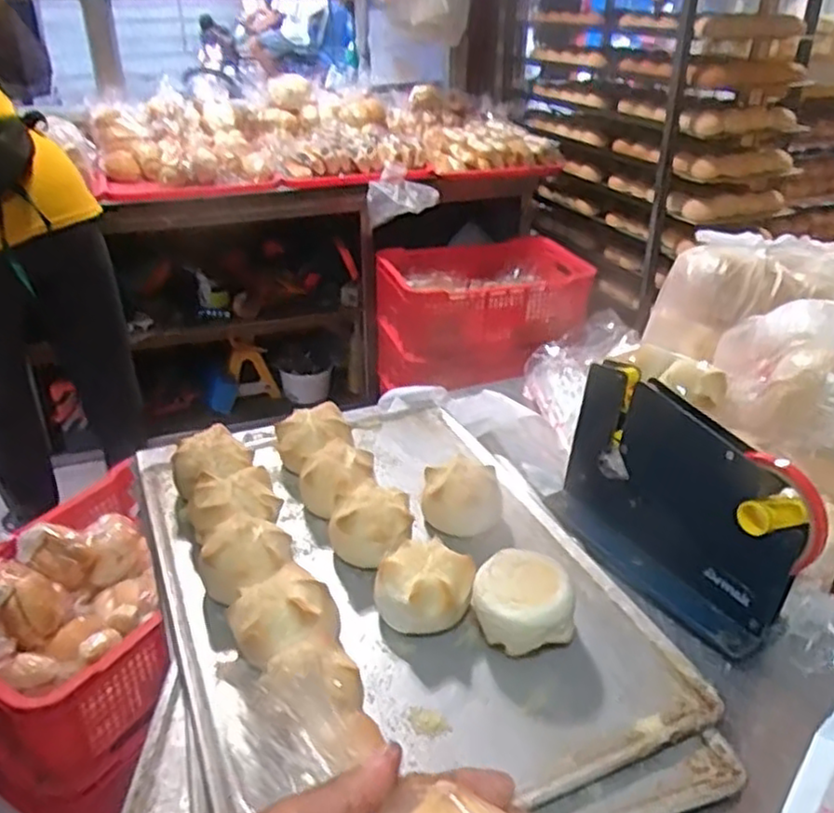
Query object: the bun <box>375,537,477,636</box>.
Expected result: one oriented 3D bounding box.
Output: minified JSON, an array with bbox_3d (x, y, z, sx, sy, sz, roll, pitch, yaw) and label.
[{"bbox_3d":[0.005,0.143,0.560,0.076,0.052,0.066,1,30,2],"label":"bun"}]

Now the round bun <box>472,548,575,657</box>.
[{"bbox_3d":[0.080,0.149,0.542,0.072,0.051,0.066,0,30,0],"label":"round bun"}]

